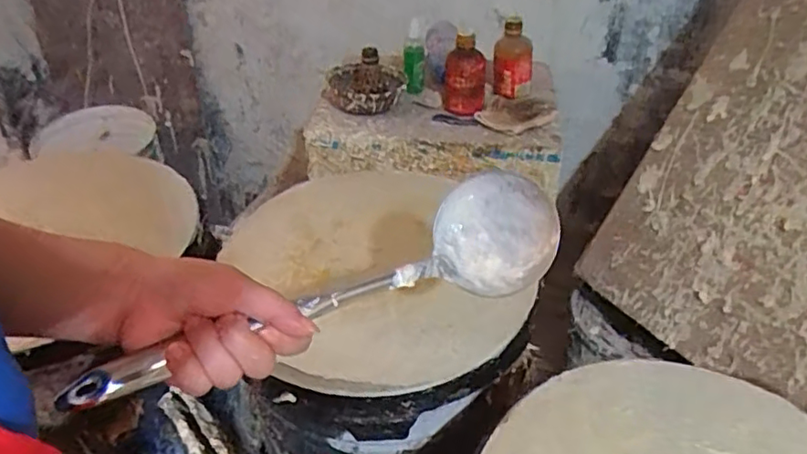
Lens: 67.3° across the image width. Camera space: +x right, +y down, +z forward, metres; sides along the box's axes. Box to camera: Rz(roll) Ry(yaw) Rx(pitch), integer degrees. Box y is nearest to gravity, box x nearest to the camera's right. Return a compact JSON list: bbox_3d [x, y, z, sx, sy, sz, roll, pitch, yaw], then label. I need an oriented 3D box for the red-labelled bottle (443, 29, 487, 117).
[{"bbox_3d":[0.103,-0.253,1.003,0.070,0.121,0.057,5,40,6],"label":"red-labelled bottle"}]

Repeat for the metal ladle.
[{"bbox_3d":[-0.042,0.046,0.407,0.334,0.063,0.083,-21,44,-25],"label":"metal ladle"}]

